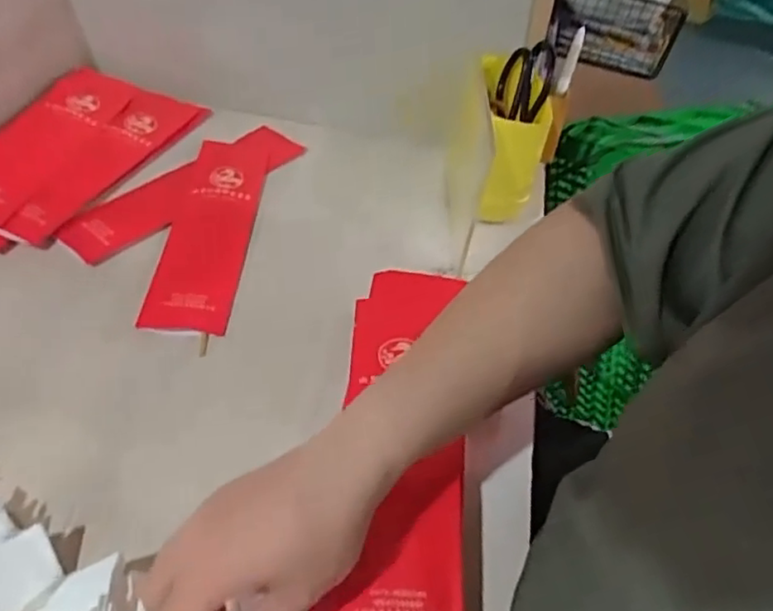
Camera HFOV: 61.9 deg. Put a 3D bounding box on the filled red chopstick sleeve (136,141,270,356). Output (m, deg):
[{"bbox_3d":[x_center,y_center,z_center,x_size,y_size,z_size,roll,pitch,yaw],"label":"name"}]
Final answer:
[{"bbox_3d":[-0.174,-0.085,0.642,0.075,0.014,0.281,2,46,-2],"label":"filled red chopstick sleeve"}]

